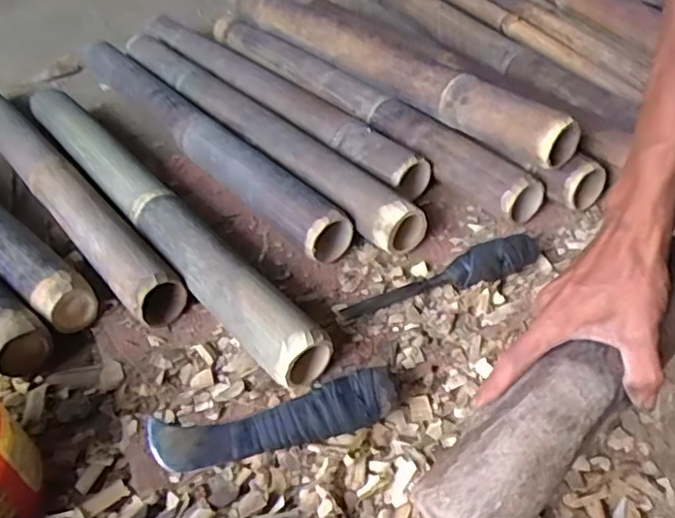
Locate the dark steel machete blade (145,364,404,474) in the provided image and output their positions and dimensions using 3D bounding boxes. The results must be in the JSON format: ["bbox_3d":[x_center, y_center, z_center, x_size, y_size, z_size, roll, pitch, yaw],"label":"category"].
[{"bbox_3d":[-0.054,0.130,0.514,0.207,0.034,0.053,-11,43,-5],"label":"dark steel machete blade"}]

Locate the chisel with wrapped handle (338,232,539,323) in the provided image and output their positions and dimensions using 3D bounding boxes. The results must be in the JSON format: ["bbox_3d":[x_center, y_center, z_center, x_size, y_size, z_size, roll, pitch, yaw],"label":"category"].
[{"bbox_3d":[0.102,0.018,0.610,0.205,0.034,0.036,-16,44,-10],"label":"chisel with wrapped handle"}]

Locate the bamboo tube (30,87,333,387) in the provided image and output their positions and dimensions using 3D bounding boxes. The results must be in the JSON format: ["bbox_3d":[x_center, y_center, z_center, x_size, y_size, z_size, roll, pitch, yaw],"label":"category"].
[{"bbox_3d":[-0.227,-0.079,0.721,0.060,0.055,0.653,-32,50,-23],"label":"bamboo tube"}]

